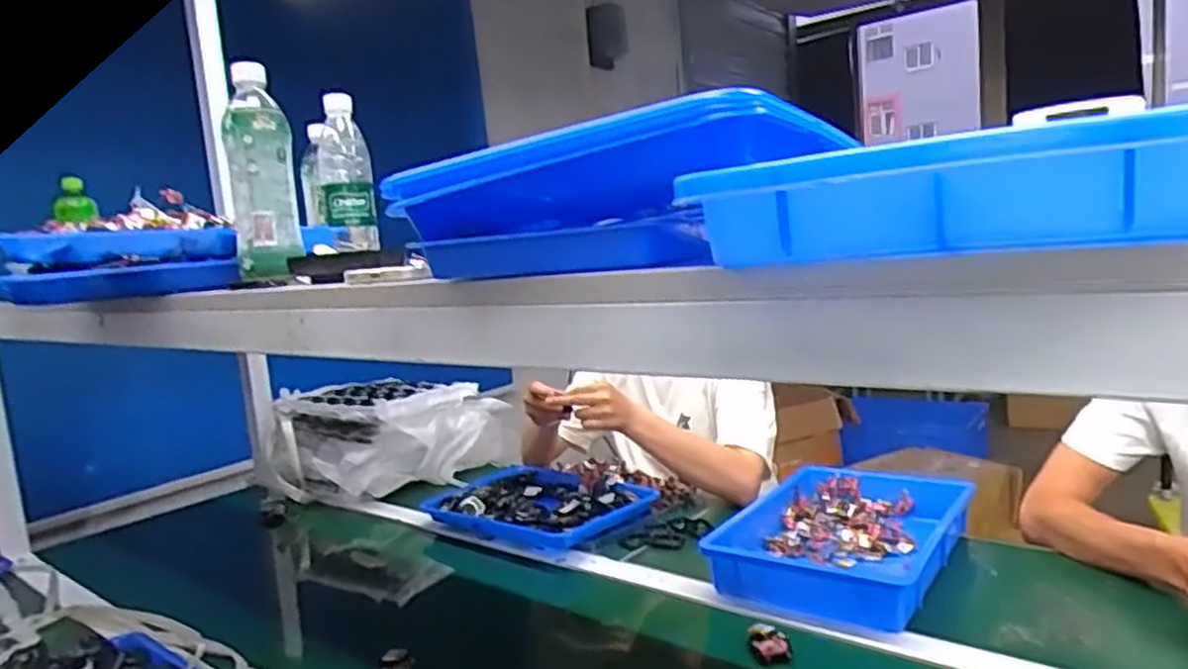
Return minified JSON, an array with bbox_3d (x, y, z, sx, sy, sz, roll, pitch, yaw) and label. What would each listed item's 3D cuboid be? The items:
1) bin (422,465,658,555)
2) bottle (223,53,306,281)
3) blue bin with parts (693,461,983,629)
[{"bbox_3d":[-0.086,0.263,1.186,0.319,0.038,0.228,2,10,42],"label":"bin"},{"bbox_3d":[-0.336,-0.166,0.762,0.060,0.209,0.064,-8,8,-20],"label":"bottle"},{"bbox_3d":[0.333,0.263,1.004,0.260,0.061,0.384,1,10,38],"label":"blue bin with parts"}]

